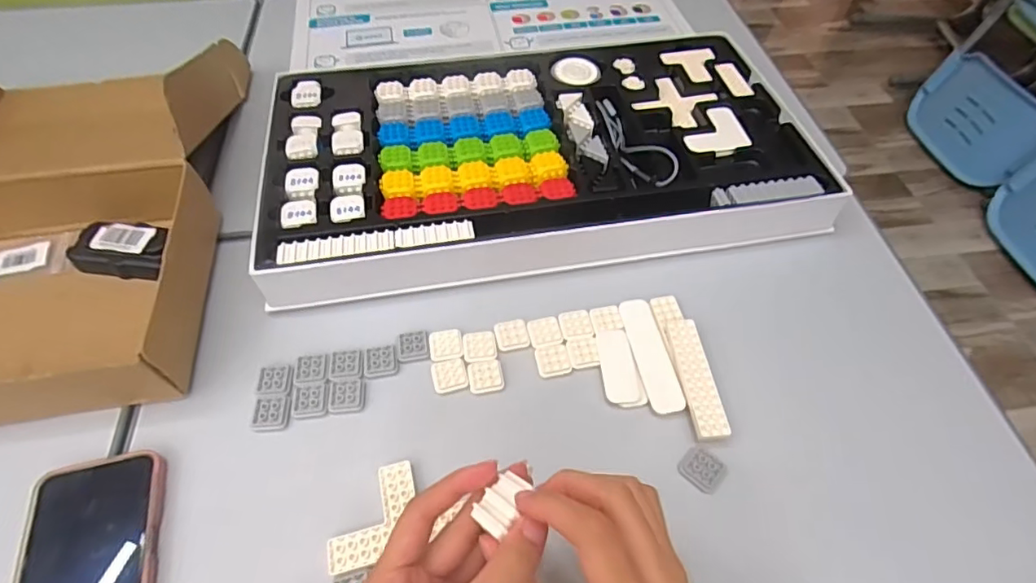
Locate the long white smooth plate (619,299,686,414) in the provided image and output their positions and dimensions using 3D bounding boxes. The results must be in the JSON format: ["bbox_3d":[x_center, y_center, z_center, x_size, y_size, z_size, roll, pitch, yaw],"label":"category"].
[{"bbox_3d":[0.112,0.054,0.464,0.027,0.011,0.105,-8,55,-7],"label":"long white smooth plate"}]

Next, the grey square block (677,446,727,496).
[{"bbox_3d":[0.139,0.134,0.412,0.030,0.010,0.028,32,60,19],"label":"grey square block"}]

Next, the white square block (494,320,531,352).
[{"bbox_3d":[-0.005,0.037,0.472,0.027,0.004,0.030,-14,56,-11],"label":"white square block"}]

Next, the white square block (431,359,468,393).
[{"bbox_3d":[-0.056,0.069,0.450,0.028,0.004,0.027,-10,56,-9],"label":"white square block"}]

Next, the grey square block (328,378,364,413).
[{"bbox_3d":[-0.137,0.083,0.434,0.026,0.005,0.027,-6,55,-6],"label":"grey square block"}]

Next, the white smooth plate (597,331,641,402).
[{"bbox_3d":[0.083,0.063,0.458,0.027,0.010,0.065,-4,55,-4],"label":"white smooth plate"}]

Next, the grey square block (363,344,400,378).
[{"bbox_3d":[-0.114,0.058,0.453,0.027,0.004,0.025,-6,55,-6],"label":"grey square block"}]

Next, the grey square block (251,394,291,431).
[{"bbox_3d":[-0.195,0.096,0.432,0.026,0.004,0.029,-1,55,-2],"label":"grey square block"}]

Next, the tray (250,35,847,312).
[{"bbox_3d":[0.022,-0.145,0.568,0.529,0.046,0.309,-8,55,-7],"label":"tray"}]

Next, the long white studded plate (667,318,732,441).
[{"bbox_3d":[0.145,0.068,0.444,0.025,0.004,0.104,-9,55,4],"label":"long white studded plate"}]

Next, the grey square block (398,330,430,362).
[{"bbox_3d":[-0.089,0.045,0.463,0.025,0.004,0.028,-7,55,-7],"label":"grey square block"}]

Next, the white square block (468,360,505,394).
[{"bbox_3d":[-0.026,0.069,0.449,0.028,0.004,0.027,-8,55,-7],"label":"white square block"}]

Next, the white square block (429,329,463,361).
[{"bbox_3d":[-0.061,0.044,0.465,0.028,0.004,0.030,-8,55,-7],"label":"white square block"}]

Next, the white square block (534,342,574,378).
[{"bbox_3d":[0.030,0.059,0.458,0.027,0.005,0.027,-10,56,-9],"label":"white square block"}]

